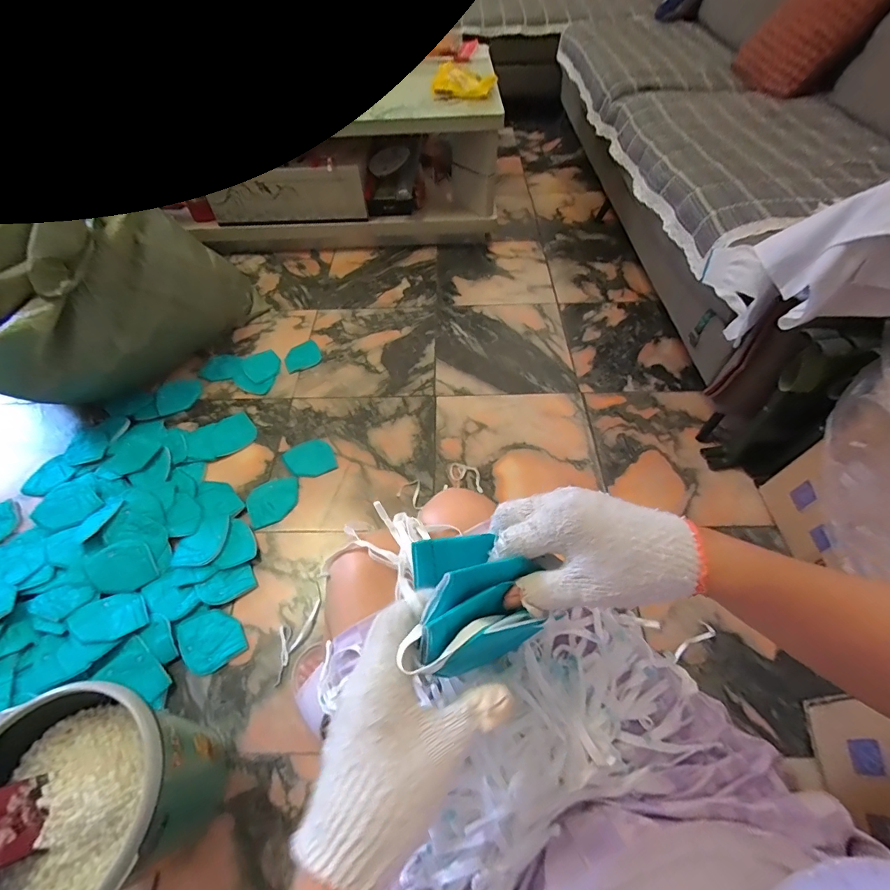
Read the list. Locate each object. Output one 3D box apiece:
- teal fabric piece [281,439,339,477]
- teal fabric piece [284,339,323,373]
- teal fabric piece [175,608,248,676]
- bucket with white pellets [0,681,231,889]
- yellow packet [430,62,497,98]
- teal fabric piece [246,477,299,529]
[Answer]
[{"bbox_3d":[-0.339,0.035,1.053,0.114,0.014,0.109,-25,58,-16],"label":"teal fabric piece"},{"bbox_3d":[-0.433,-0.269,1.272,0.107,0.006,0.107,-24,58,-15],"label":"teal fabric piece"},{"bbox_3d":[-0.451,0.374,0.810,0.104,0.014,0.114,-30,60,-18],"label":"teal fabric piece"},{"bbox_3d":[-0.451,0.470,0.562,0.231,0.291,0.232,-2,55,2],"label":"bucket with white pellets"},{"bbox_3d":[0.061,-1.138,1.308,0.193,0.051,0.116,24,59,19],"label":"yellow packet"},{"bbox_3d":[-0.401,0.132,0.989,0.119,0.007,0.108,-18,61,-16],"label":"teal fabric piece"}]

